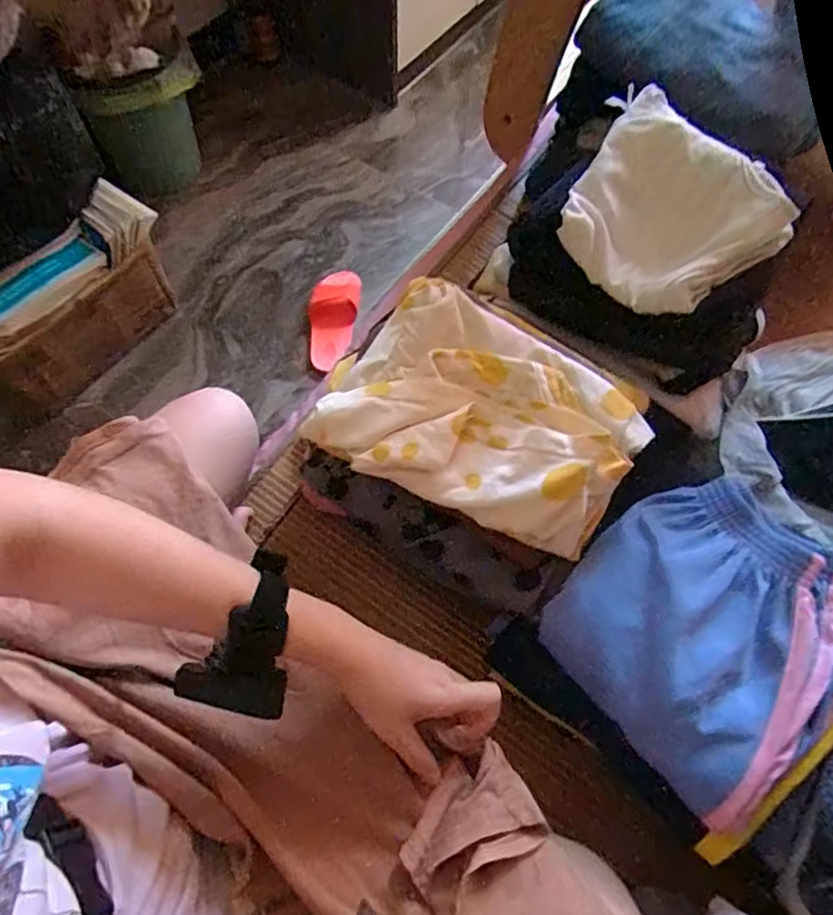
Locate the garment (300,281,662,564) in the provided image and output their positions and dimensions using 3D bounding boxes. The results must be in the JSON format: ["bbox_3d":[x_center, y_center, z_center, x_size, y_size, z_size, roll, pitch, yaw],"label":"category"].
[{"bbox_3d":[0.057,-0.036,0.505,0.240,0.066,0.170,24,67,10],"label":"garment"}]

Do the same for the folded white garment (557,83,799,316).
[{"bbox_3d":[0.215,-0.233,0.559,0.162,0.039,0.205,-38,70,8],"label":"folded white garment"}]

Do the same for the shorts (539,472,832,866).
[{"bbox_3d":[0.238,0.137,0.483,0.219,0.048,0.211,-40,72,-18],"label":"shorts"}]

